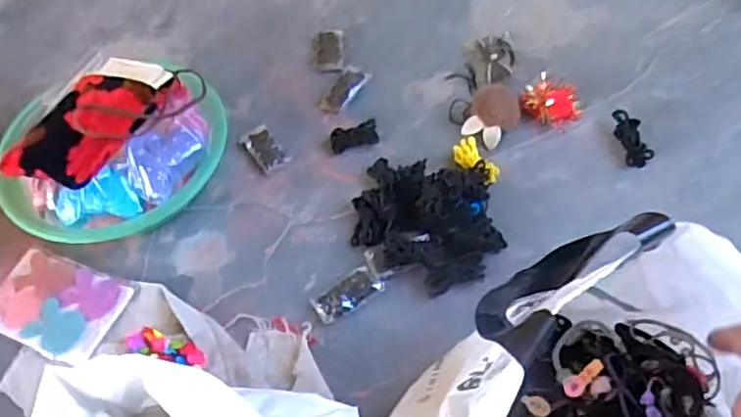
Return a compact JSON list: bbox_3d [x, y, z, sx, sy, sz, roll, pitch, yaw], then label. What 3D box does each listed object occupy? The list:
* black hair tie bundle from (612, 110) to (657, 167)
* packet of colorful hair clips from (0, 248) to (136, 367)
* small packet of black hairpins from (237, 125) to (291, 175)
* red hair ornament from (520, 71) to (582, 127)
[{"bbox_3d":[0.290,-0.079,0.749,0.027,0.025,0.074,-10,55,-2],"label":"black hair tie bundle"},{"bbox_3d":[-0.320,0.096,0.683,0.140,0.005,0.094,17,58,16],"label":"packet of colorful hair clips"},{"bbox_3d":[-0.124,-0.069,0.780,0.038,0.004,0.066,-33,59,-17],"label":"small packet of black hairpins"},{"bbox_3d":[0.210,-0.126,0.776,0.066,0.035,0.055,15,58,15],"label":"red hair ornament"}]

